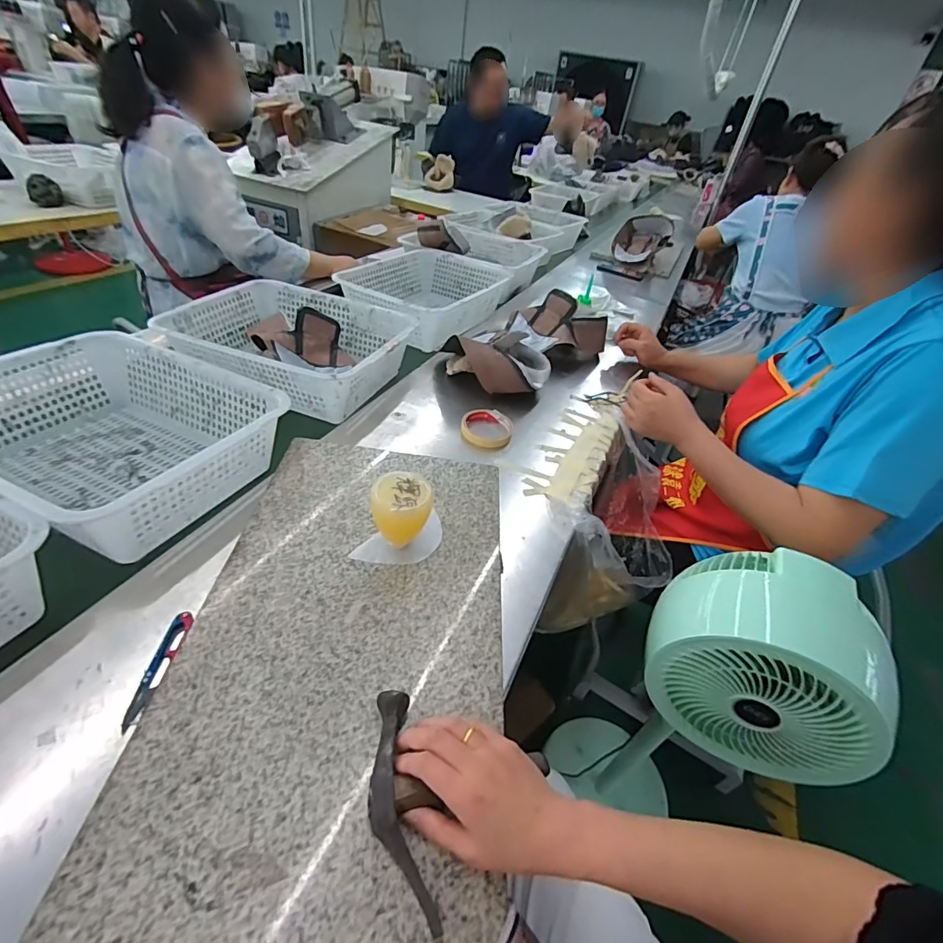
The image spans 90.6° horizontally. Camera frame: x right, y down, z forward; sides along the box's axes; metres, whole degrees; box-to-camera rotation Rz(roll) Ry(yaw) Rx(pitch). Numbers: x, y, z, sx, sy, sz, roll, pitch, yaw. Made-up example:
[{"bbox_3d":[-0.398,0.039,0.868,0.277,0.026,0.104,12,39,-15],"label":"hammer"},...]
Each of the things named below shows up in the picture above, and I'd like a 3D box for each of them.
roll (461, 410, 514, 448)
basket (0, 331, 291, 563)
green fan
[{"bbox_3d":[0.026,-0.073,0.789,0.084,0.024,0.088,5,40,-5],"label":"roll"},{"bbox_3d":[-0.483,-0.047,0.623,0.365,0.122,0.290,22,41,14],"label":"basket"},{"bbox_3d":[0.335,0.421,0.777,0.235,0.800,0.233,26,43,20],"label":"green fan"}]

